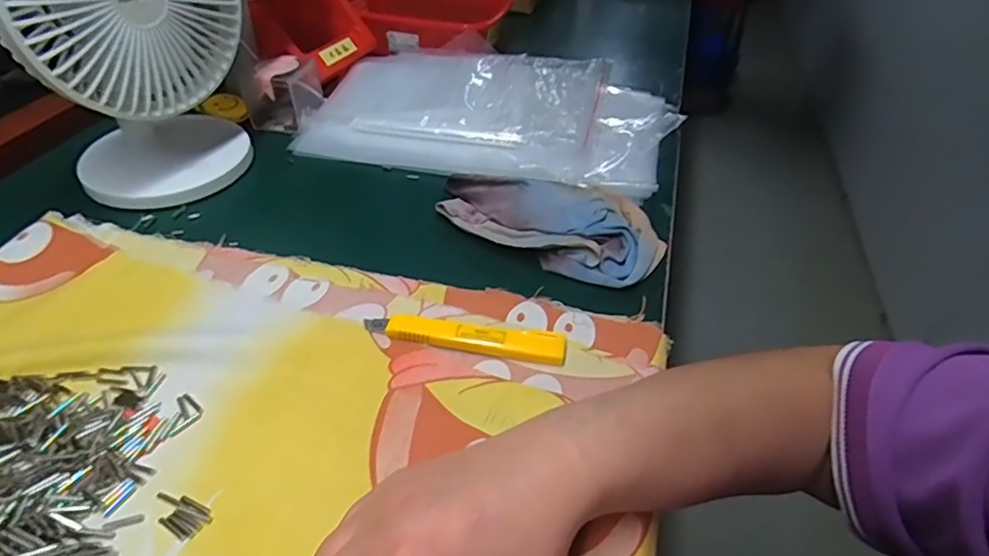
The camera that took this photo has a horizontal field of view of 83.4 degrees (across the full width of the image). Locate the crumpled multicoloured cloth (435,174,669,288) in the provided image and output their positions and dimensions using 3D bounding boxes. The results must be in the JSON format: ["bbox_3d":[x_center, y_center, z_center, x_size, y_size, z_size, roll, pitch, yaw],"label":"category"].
[{"bbox_3d":[0.043,-0.052,0.440,0.178,0.017,0.095,26,47,21],"label":"crumpled multicoloured cloth"}]

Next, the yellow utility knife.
[{"bbox_3d":[-0.019,0.035,0.353,0.126,0.012,0.021,9,43,5],"label":"yellow utility knife"}]

